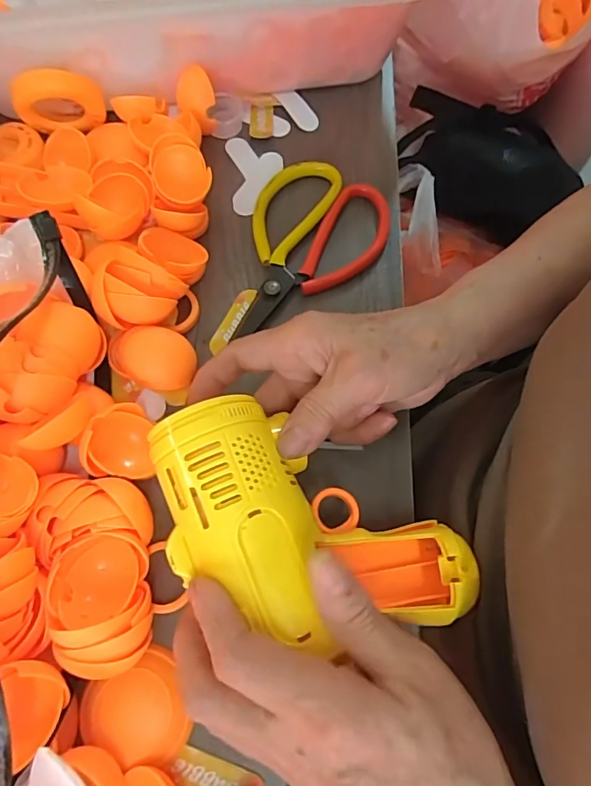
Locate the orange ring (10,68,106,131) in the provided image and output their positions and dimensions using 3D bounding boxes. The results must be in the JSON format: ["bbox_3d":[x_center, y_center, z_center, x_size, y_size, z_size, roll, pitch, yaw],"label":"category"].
[{"bbox_3d":[-0.163,-0.200,0.329,0.057,0.049,0.016,-19,72,-8],"label":"orange ring"}]

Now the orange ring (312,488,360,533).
[{"bbox_3d":[0.020,0.059,0.241,0.024,0.004,0.023,7,63,-14],"label":"orange ring"}]

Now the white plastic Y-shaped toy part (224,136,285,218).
[{"bbox_3d":[-0.028,-0.160,0.348,0.039,0.004,0.068,-7,70,-4],"label":"white plastic Y-shaped toy part"}]

